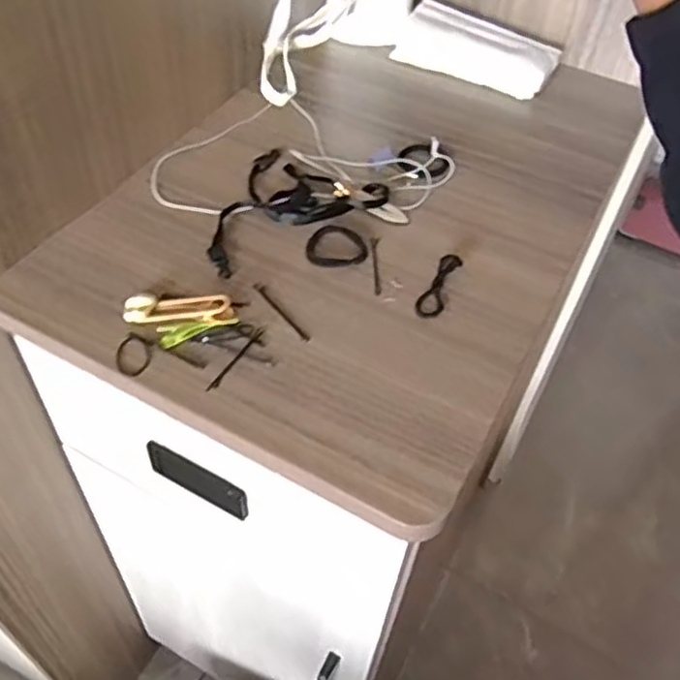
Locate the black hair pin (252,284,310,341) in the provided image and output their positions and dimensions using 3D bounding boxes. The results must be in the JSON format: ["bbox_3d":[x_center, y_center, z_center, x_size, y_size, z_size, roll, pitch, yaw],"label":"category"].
[{"bbox_3d":[-0.035,-0.018,0.417,0.006,0.004,0.054,-29,59,-26],"label":"black hair pin"}]

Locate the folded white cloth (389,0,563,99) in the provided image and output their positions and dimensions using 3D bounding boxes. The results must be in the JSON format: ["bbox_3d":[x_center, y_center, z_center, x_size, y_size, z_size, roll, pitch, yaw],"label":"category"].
[{"bbox_3d":[0.119,-0.254,0.609,0.133,0.032,0.051,25,53,14],"label":"folded white cloth"}]

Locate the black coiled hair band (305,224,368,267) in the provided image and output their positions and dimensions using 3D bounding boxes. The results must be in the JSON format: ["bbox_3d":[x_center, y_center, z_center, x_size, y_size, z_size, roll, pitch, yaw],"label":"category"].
[{"bbox_3d":[-0.003,-0.062,0.456,0.039,0.004,0.037,3,50,-4],"label":"black coiled hair band"}]

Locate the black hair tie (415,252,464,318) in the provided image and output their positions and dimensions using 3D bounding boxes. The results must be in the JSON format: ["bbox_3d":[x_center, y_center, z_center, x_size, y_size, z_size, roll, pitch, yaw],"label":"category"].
[{"bbox_3d":[0.062,-0.036,0.436,0.017,0.009,0.055,21,52,11],"label":"black hair tie"}]

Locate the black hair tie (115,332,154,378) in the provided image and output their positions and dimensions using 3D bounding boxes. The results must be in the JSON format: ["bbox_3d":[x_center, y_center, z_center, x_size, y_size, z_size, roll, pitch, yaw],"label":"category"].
[{"bbox_3d":[-0.115,0.008,0.388,0.019,0.004,0.031,4,50,-3],"label":"black hair tie"}]

